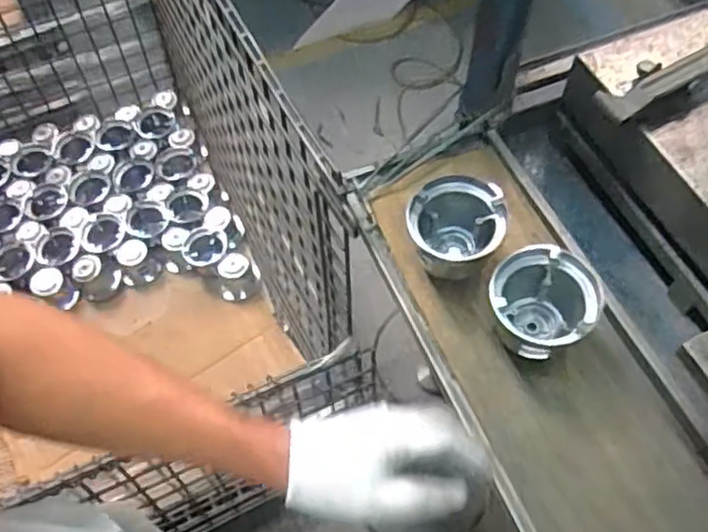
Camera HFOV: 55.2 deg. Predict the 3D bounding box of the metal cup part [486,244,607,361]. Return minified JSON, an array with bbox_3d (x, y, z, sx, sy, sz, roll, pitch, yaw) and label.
[{"bbox_3d":[0.168,0.041,0.624,0.094,0.082,0.089,9,60,6],"label":"metal cup part"}]

